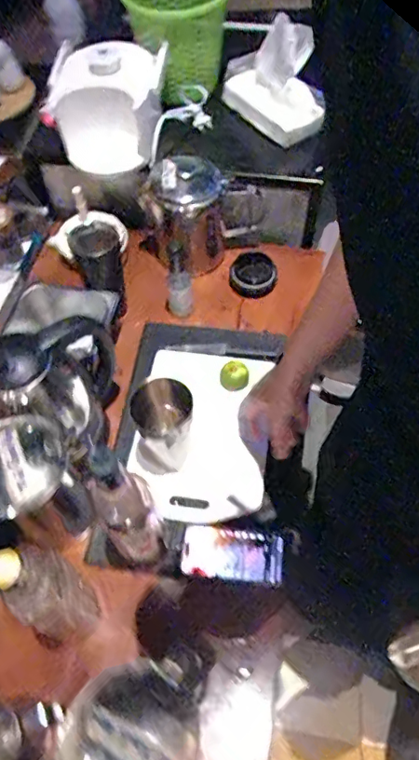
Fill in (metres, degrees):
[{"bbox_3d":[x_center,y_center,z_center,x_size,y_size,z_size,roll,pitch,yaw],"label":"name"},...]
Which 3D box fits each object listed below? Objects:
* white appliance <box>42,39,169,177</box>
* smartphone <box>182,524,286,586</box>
[{"bbox_3d":[-0.189,-0.513,0.984,0.207,0.154,0.181,2,59,4],"label":"white appliance"},{"bbox_3d":[0.033,0.247,0.745,0.140,0.015,0.067,5,59,5],"label":"smartphone"}]

